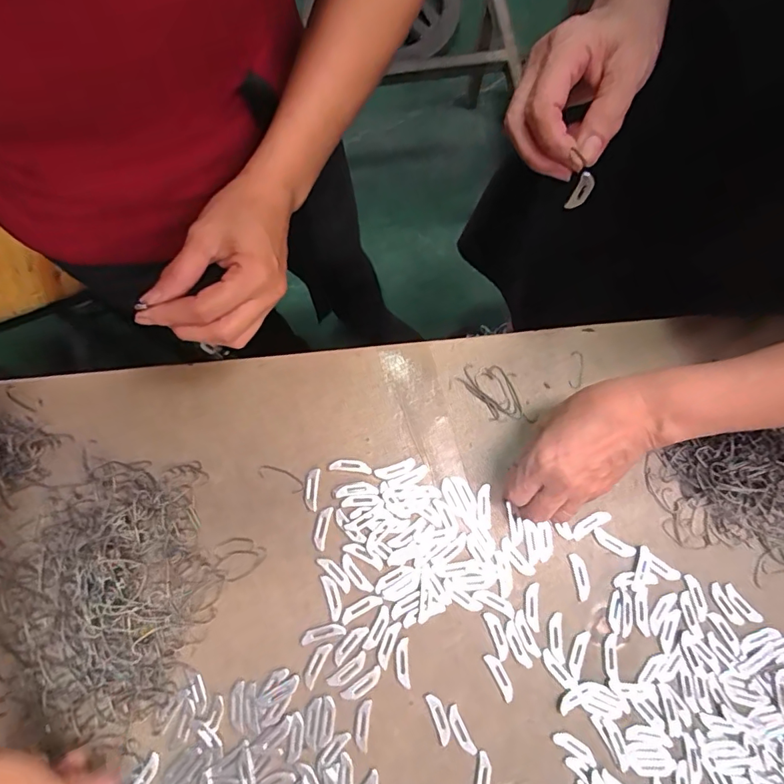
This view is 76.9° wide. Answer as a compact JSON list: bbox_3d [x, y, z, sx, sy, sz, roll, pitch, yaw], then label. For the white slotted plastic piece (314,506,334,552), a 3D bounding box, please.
[{"bbox_3d":[-0.057,0.111,0.404,0.010,0.004,0.034,11,77,2],"label":"white slotted plastic piece"}]

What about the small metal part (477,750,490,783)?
[{"bbox_3d":[0.067,0.286,0.363,0.011,0.004,0.035,10,77,2],"label":"small metal part"}]

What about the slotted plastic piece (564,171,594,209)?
[{"bbox_3d":[0.121,-0.127,0.315,0.010,0.038,0.005,23,79,6],"label":"slotted plastic piece"}]

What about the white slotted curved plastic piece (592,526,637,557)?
[{"bbox_3d":[0.182,0.124,0.405,0.037,0.004,0.012,29,78,6],"label":"white slotted curved plastic piece"}]

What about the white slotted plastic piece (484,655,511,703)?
[{"bbox_3d":[0.083,0.218,0.377,0.010,0.004,0.035,-27,78,-7],"label":"white slotted plastic piece"}]

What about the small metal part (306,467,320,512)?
[{"bbox_3d":[-0.067,0.081,0.411,0.010,0.004,0.034,3,76,0],"label":"small metal part"}]

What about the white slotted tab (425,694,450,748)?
[{"bbox_3d":[0.036,0.246,0.372,0.010,0.004,0.034,-20,77,-5],"label":"white slotted tab"}]

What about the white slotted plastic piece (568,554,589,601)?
[{"bbox_3d":[0.153,0.149,0.398,0.011,0.004,0.035,-10,77,-3],"label":"white slotted plastic piece"}]

